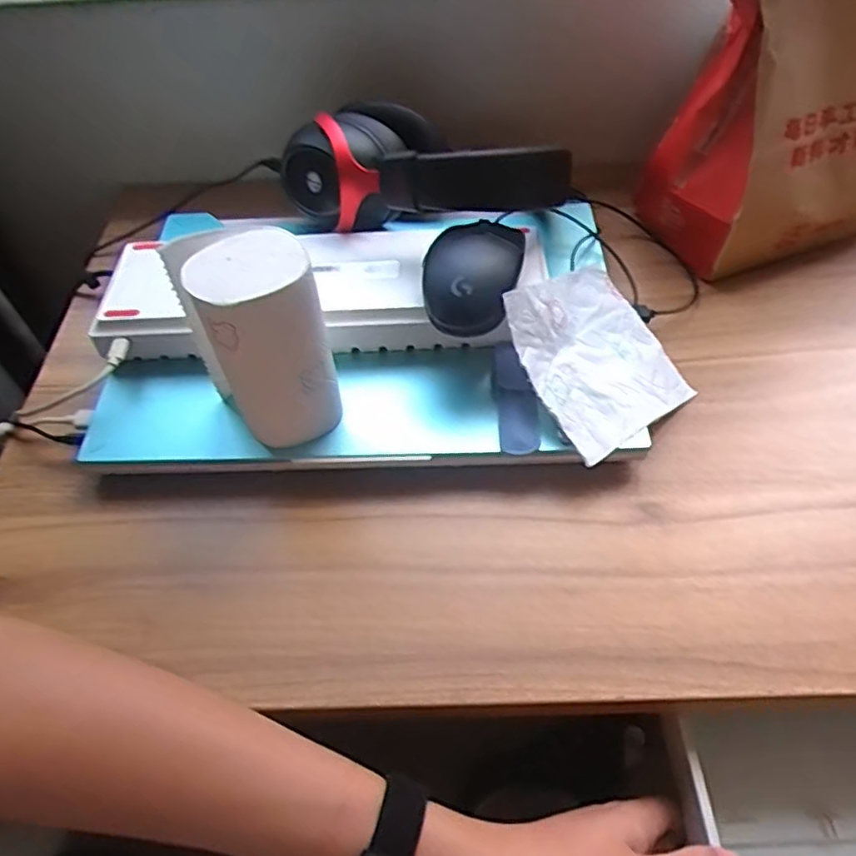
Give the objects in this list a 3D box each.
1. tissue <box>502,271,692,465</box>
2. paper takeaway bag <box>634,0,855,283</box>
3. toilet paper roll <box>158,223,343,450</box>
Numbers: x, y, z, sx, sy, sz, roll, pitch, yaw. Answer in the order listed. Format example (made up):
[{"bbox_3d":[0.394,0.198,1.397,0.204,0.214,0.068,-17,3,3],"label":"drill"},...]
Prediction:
[{"bbox_3d":[0.112,-0.050,0.423,0.116,0.020,0.113,-28,77,-32],"label":"tissue"},{"bbox_3d":[0.280,-0.251,0.454,0.190,0.262,0.104,-22,55,-13],"label":"paper takeaway bag"},{"bbox_3d":[-0.094,-0.051,0.374,0.064,0.120,0.064,-1,53,2],"label":"toilet paper roll"}]

